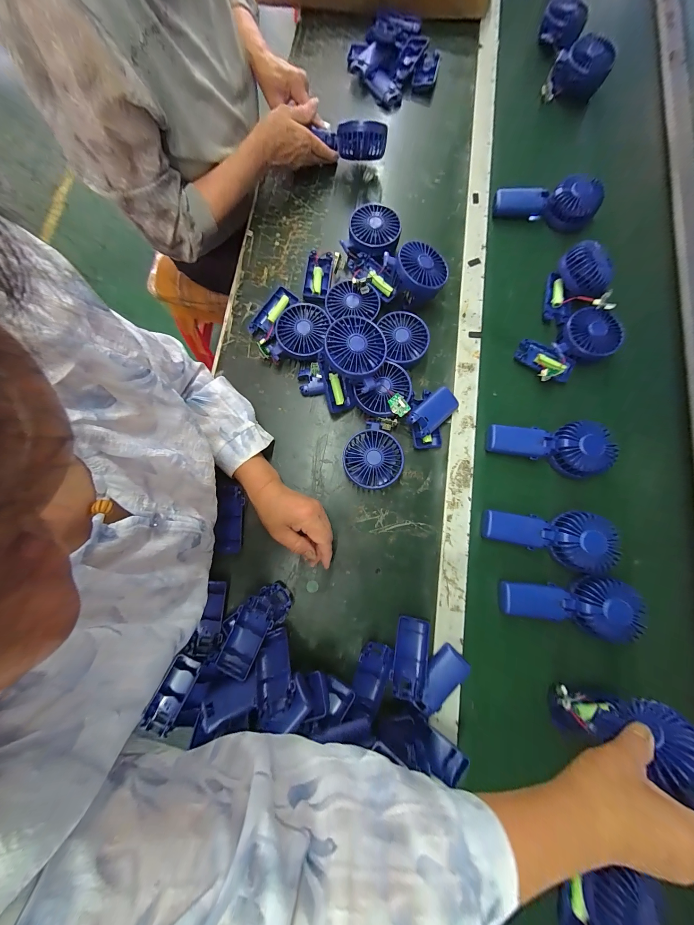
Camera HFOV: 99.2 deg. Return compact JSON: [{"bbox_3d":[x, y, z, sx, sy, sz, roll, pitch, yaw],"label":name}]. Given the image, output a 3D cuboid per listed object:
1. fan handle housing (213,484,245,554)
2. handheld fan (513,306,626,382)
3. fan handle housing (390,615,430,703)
[{"bbox_3d":[-0.177,0.085,0.447,0.039,0.016,0.099,2,79,1],"label":"fan handle housing"},{"bbox_3d":[0.376,-0.195,0.508,0.147,0.071,0.093,-26,80,-4],"label":"handheld fan"},{"bbox_3d":[0.085,0.262,0.398,0.045,0.014,0.093,12,65,3],"label":"fan handle housing"}]

